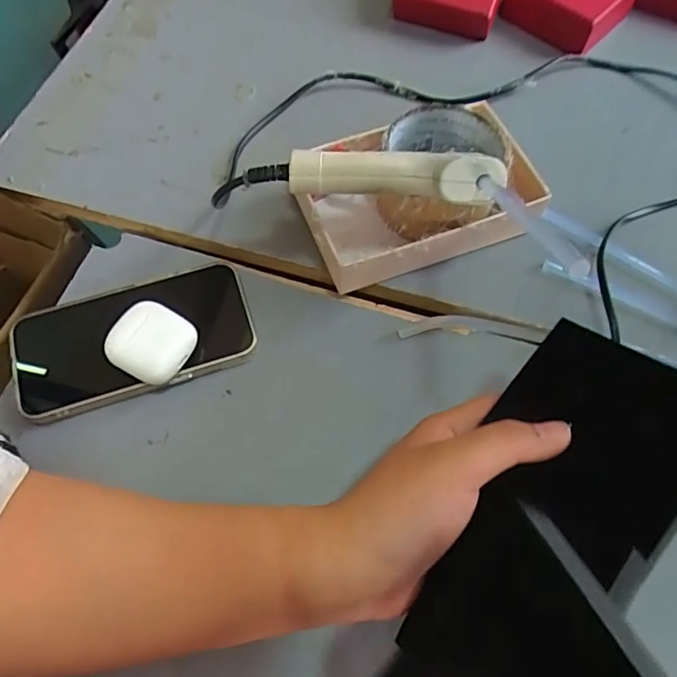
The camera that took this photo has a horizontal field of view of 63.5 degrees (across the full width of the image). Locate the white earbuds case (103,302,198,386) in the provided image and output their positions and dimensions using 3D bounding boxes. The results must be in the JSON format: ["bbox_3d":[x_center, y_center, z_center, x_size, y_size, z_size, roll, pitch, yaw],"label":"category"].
[{"bbox_3d":[-0.112,0.004,0.336,0.045,0.024,0.045,27,66,12],"label":"white earbuds case"}]

